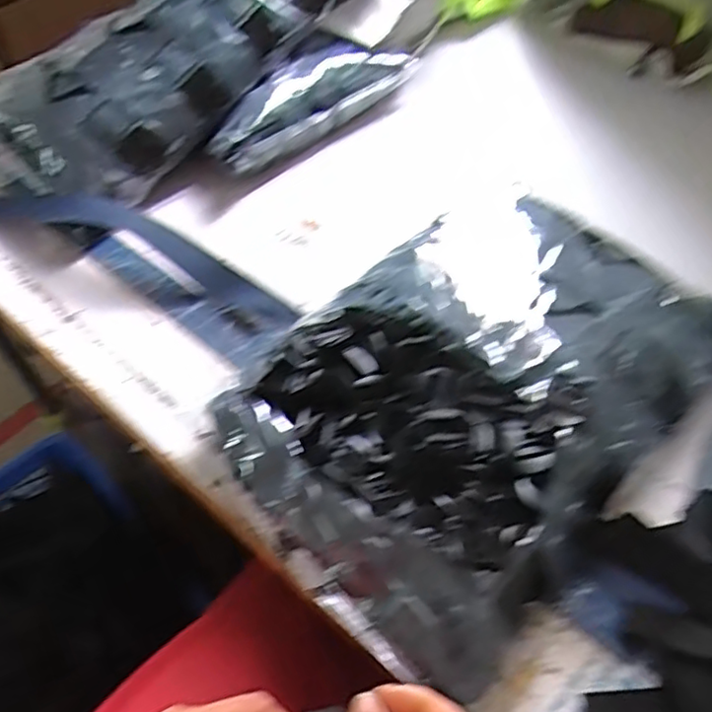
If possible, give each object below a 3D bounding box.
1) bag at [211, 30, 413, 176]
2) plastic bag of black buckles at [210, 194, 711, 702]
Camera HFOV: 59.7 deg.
[{"bbox_3d":[-0.050,-0.293,0.709,0.073,0.076,0.286,37,61,26],"label":"bag"},{"bbox_3d":[0.090,0.019,0.464,0.247,0.057,0.353,37,63,27],"label":"plastic bag of black buckles"}]

